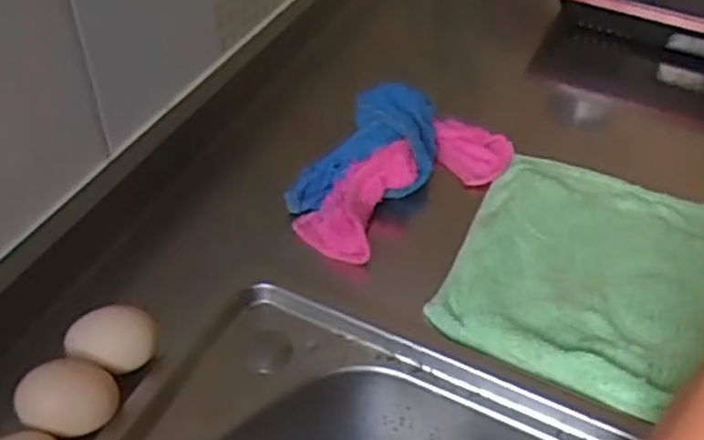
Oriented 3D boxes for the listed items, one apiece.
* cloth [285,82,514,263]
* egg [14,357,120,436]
[{"bbox_3d":[0.033,-0.049,0.554,0.190,0.044,0.102,-33,56,-29],"label":"cloth"},{"bbox_3d":[-0.159,0.106,0.405,0.050,0.041,0.039,-25,53,-24],"label":"egg"}]

